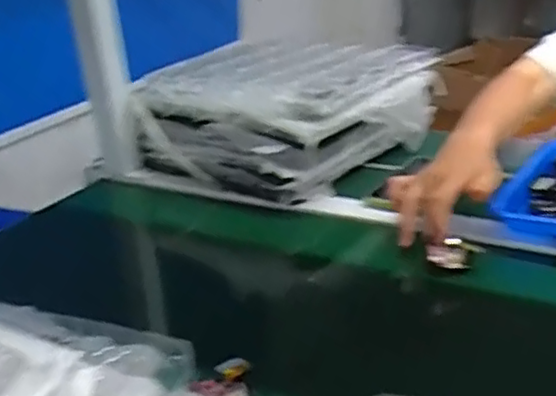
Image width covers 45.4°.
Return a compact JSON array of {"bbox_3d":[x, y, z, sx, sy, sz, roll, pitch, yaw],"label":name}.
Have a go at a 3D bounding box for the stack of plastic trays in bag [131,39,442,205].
[{"bbox_3d":[0.022,-0.132,0.957,0.301,0.127,0.368,16,33,39],"label":"stack of plastic trays in bag"}]

